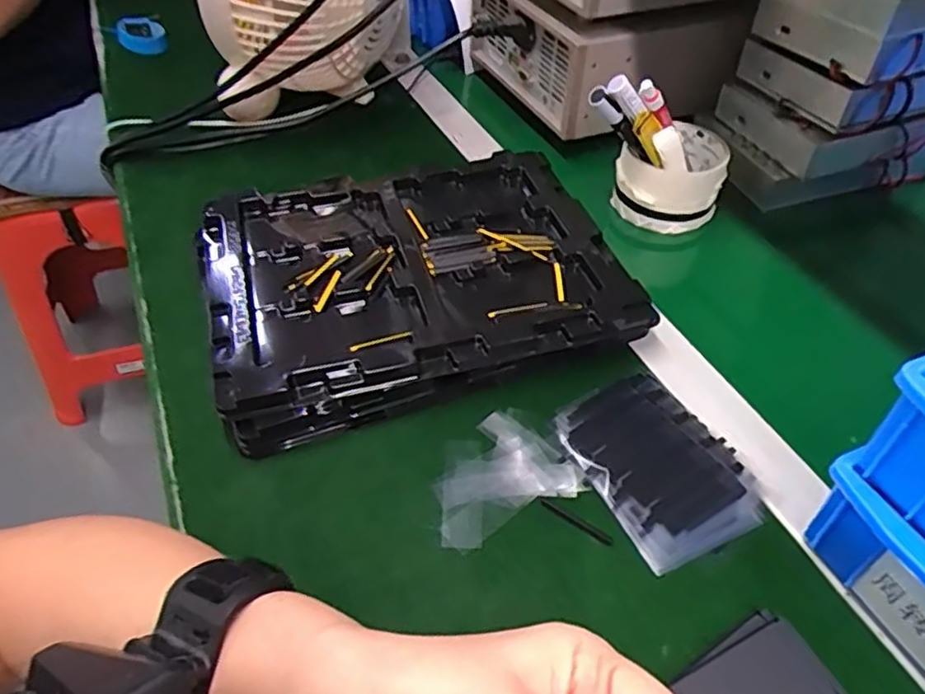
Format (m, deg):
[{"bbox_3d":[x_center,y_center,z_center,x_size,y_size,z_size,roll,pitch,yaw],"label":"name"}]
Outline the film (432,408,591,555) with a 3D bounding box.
[{"bbox_3d":[0.018,0.072,0.371,0.083,0.006,0.064,-22,50,-21],"label":"film"}]

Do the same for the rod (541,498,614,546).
[{"bbox_3d":[0.061,0.093,0.353,0.043,0.004,0.005,27,51,24],"label":"rod"}]

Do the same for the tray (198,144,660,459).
[{"bbox_3d":[-0.033,-0.051,0.454,0.267,0.035,0.201,-14,47,-14],"label":"tray"}]

